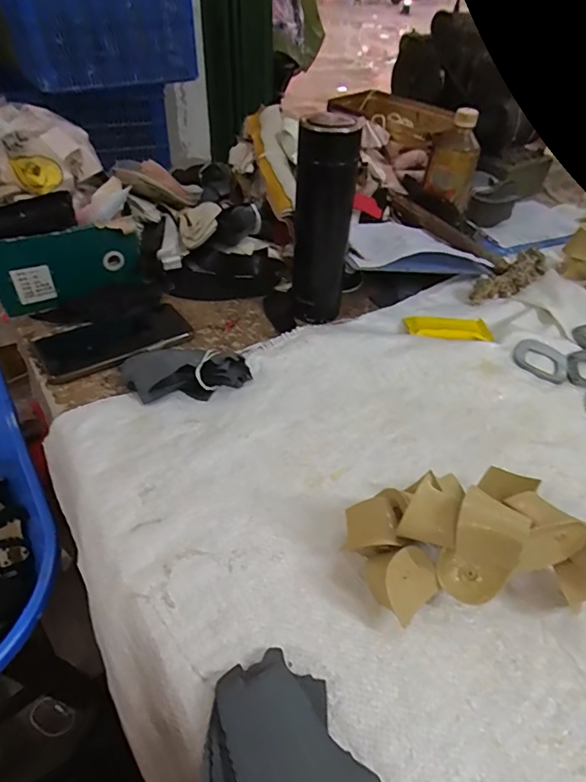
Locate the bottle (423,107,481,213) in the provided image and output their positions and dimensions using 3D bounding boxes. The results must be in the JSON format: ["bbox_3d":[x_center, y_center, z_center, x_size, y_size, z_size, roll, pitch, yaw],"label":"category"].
[{"bbox_3d":[0.251,-0.361,0.718,0.073,0.128,0.076,17,45,13],"label":"bottle"}]

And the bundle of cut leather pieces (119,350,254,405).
[{"bbox_3d":[-0.109,-0.021,0.474,0.125,0.037,0.048,-7,45,-12],"label":"bundle of cut leather pieces"}]

